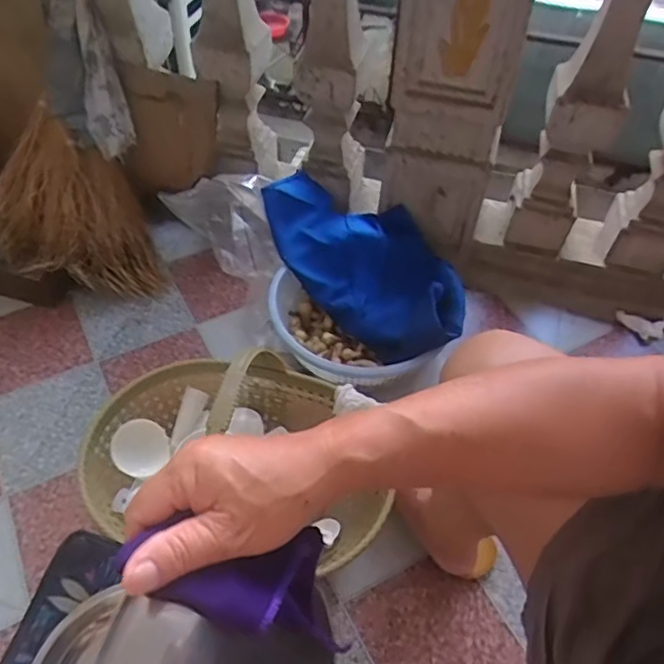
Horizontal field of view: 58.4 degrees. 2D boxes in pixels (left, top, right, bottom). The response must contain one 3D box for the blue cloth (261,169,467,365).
[{"bbox_3d":[0.081,-0.130,1.090,0.239,0.117,0.435,-34,60,-26],"label":"blue cloth"}]

